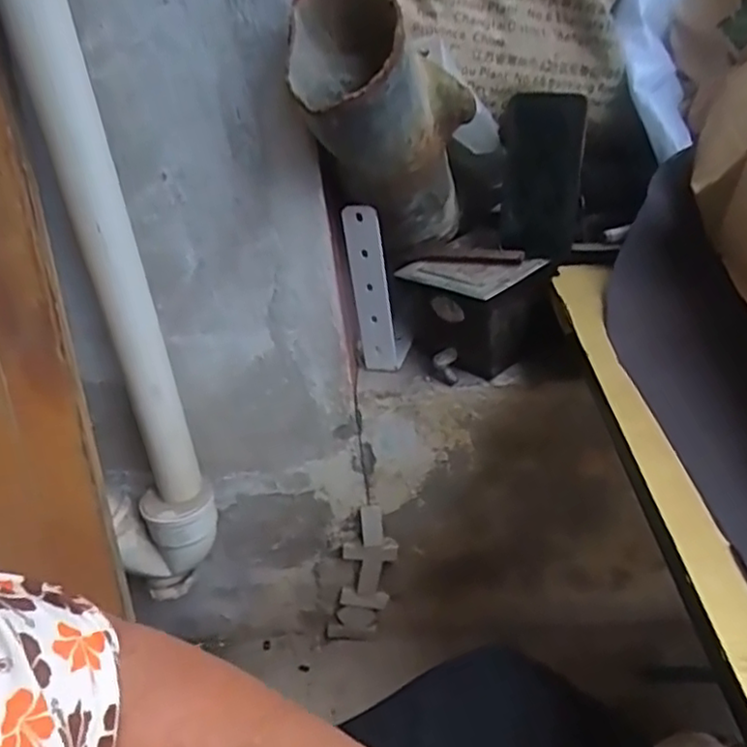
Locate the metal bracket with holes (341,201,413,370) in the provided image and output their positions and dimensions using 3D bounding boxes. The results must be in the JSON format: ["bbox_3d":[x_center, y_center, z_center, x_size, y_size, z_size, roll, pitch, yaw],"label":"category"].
[{"bbox_3d":[0.007,-0.097,0.739,0.055,0.198,0.078,2,34,10],"label":"metal bracket with holes"}]

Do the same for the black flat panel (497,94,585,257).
[{"bbox_3d":[0.182,-0.215,0.725,0.084,0.167,0.009,0,29,7],"label":"black flat panel"}]

